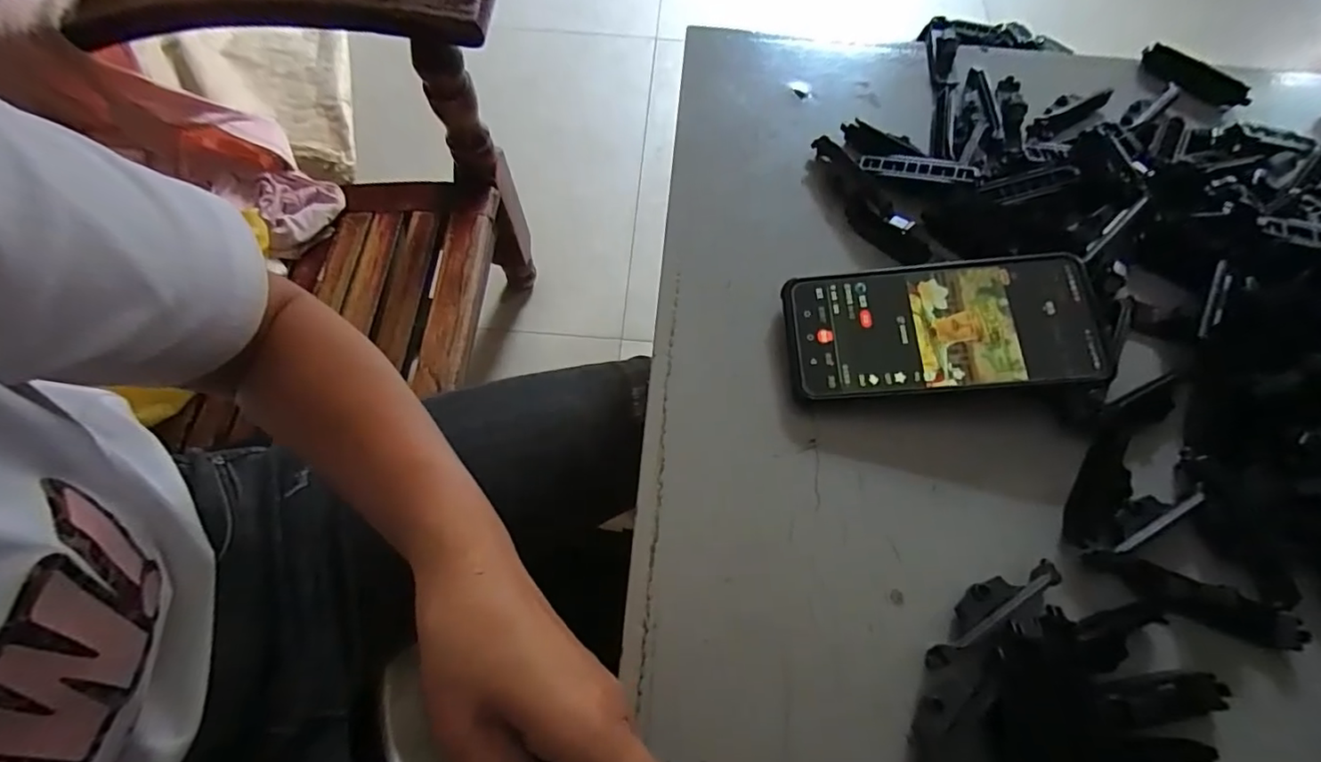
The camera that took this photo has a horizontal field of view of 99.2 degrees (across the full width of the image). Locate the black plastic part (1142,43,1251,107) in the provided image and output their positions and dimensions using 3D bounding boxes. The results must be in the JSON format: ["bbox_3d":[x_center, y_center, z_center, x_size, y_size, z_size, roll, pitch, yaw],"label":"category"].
[{"bbox_3d":[0.408,-0.233,0.427,0.022,0.017,0.078,-40,68,-16],"label":"black plastic part"}]

